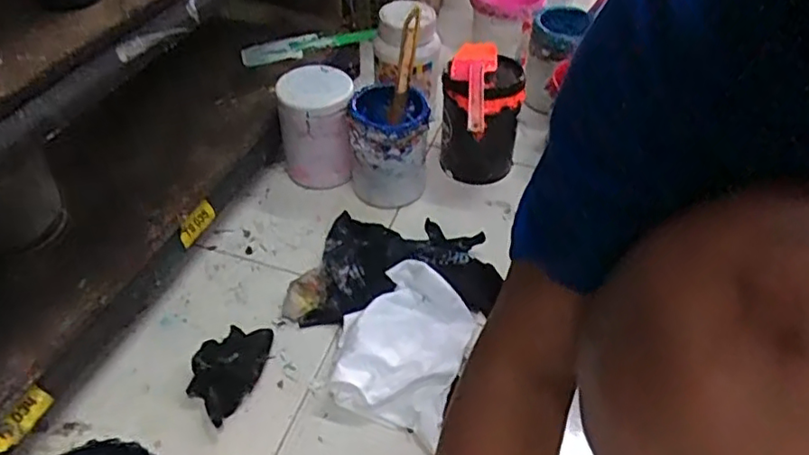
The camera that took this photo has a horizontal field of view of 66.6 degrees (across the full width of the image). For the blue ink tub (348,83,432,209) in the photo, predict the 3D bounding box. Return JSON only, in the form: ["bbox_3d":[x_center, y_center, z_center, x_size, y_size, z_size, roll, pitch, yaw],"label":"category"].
[{"bbox_3d":[-0.024,-0.105,0.817,0.093,0.137,0.091,1,46,-1],"label":"blue ink tub"}]

